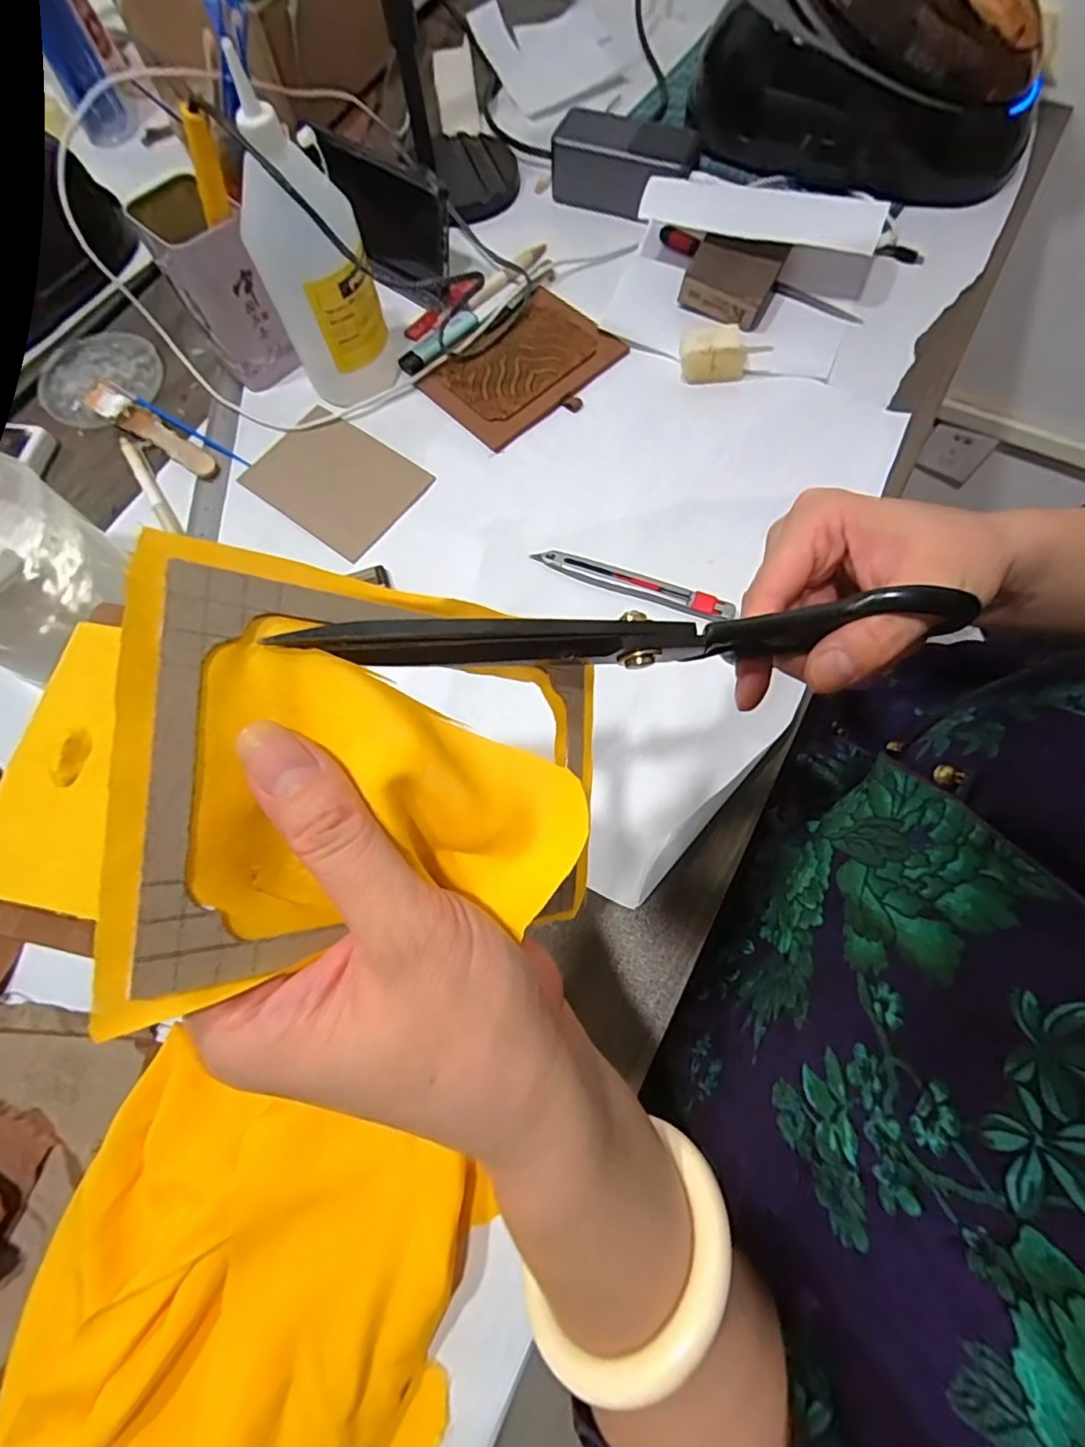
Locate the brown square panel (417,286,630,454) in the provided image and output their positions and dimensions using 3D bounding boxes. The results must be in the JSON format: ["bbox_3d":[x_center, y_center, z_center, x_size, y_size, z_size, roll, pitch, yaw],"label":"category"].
[{"bbox_3d":[-0.014,-0.303,0.490,0.149,0.007,0.110,-43,74,-12],"label":"brown square panel"}]

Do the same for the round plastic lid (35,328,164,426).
[{"bbox_3d":[-0.394,-0.309,0.516,0.104,0.013,0.104,-1,71,2],"label":"round plastic lid"}]

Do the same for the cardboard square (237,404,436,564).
[{"bbox_3d":[-0.170,-0.202,0.474,0.145,0.006,0.096,37,76,14],"label":"cardboard square"}]

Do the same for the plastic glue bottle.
[{"bbox_3d":[-0.163,-0.327,0.426,0.079,0.175,0.061,-23,71,-5],"label":"plastic glue bottle"}]

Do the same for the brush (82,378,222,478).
[{"bbox_3d":[-0.335,-0.251,0.495,0.151,0.014,0.027,35,76,13],"label":"brush"}]

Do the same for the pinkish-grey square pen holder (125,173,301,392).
[{"bbox_3d":[-0.263,-0.351,0.472,0.062,0.114,0.085,-31,72,-8],"label":"pinkish-grey square pen holder"}]

